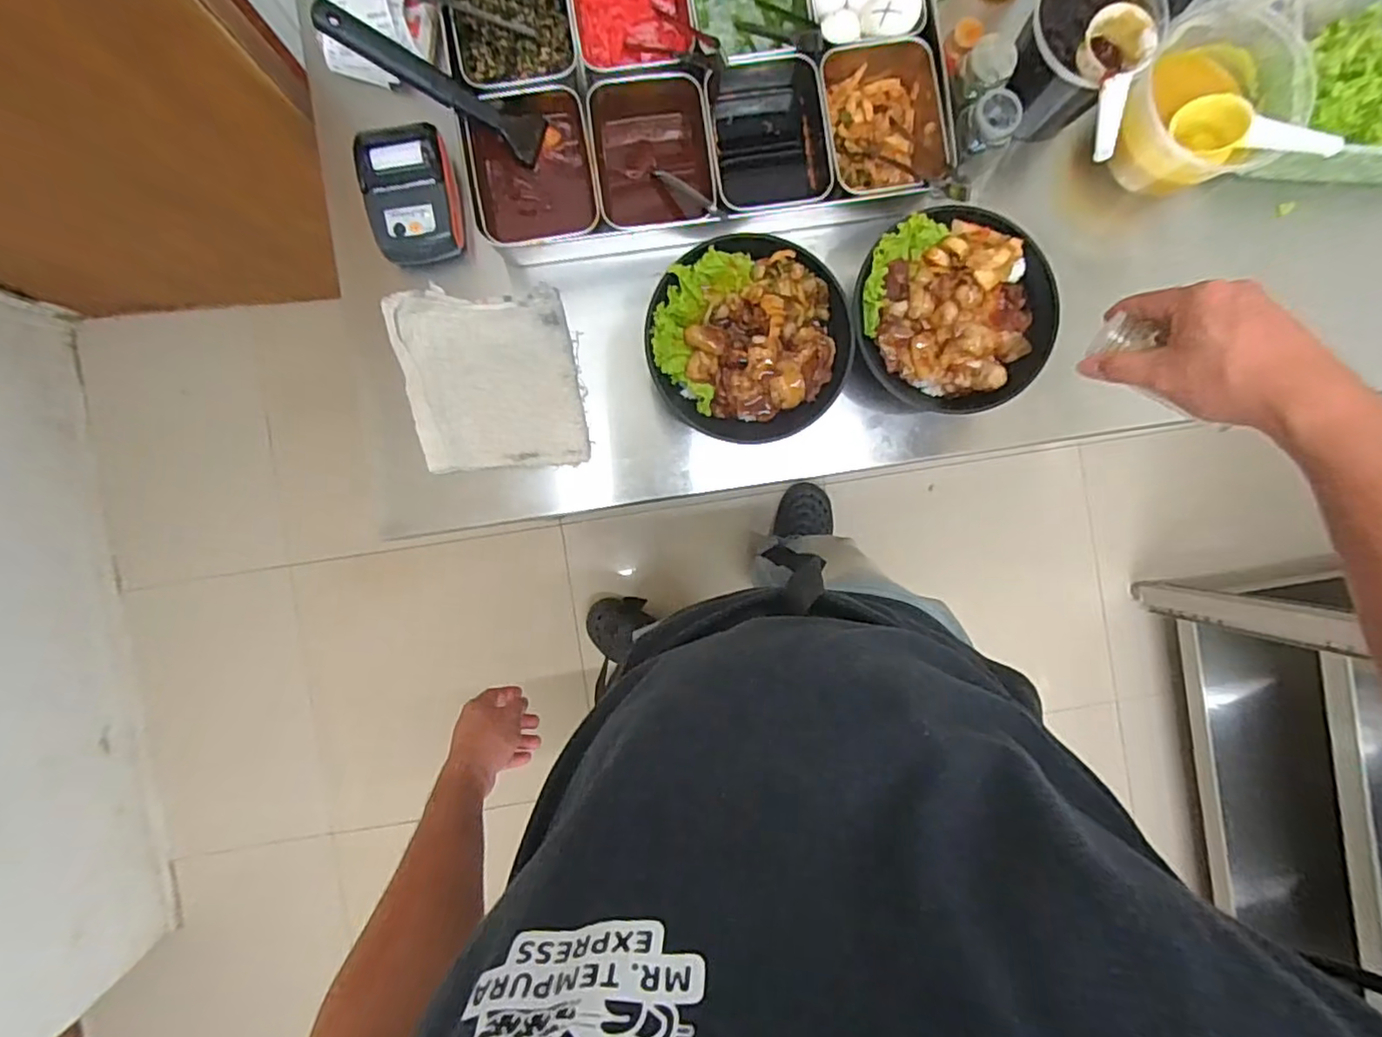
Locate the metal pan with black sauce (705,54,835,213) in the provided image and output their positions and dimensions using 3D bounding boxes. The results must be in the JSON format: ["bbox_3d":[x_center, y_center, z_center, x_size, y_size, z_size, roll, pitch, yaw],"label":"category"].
[{"bbox_3d":[0.070,-0.349,0.594,0.105,0.074,0.139,-9,91,-2],"label":"metal pan with black sauce"}]

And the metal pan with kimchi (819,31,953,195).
[{"bbox_3d":[0.175,-0.365,0.589,0.106,0.062,0.136,-14,91,-2],"label":"metal pan with kimchi"}]

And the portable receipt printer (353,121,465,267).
[{"bbox_3d":[-0.253,-0.293,0.571,0.079,0.051,0.109,-14,91,-2],"label":"portable receipt printer"}]

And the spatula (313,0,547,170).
[{"bbox_3d":[-0.210,-0.361,0.525,0.179,0.023,0.039,18,90,-32],"label":"spatula"}]

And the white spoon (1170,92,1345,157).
[{"bbox_3d":[0.502,-0.345,0.561,0.125,0.043,0.027,37,89,29],"label":"white spoon"}]

